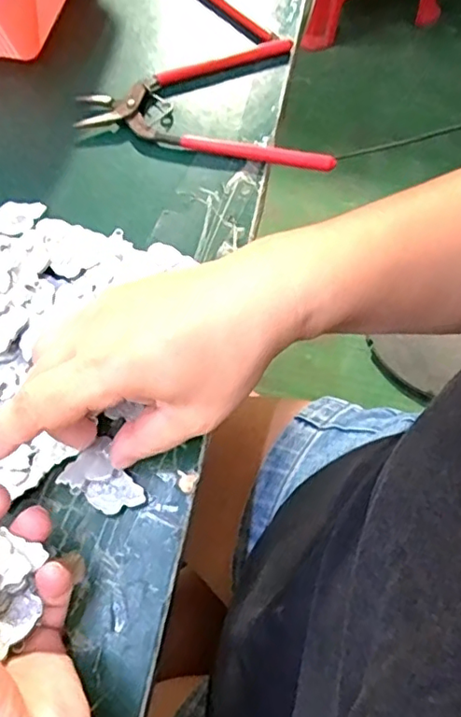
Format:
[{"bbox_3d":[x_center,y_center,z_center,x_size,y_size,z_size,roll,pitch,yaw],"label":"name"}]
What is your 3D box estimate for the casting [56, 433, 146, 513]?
[{"bbox_3d":[-0.058,0.057,0.277,0.038,0.008,0.029,32,70,12],"label":"casting"}]

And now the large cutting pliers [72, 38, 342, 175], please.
[{"bbox_3d":[-0.008,-0.176,0.379,0.163,0.012,0.101,13,68,4],"label":"large cutting pliers"}]

